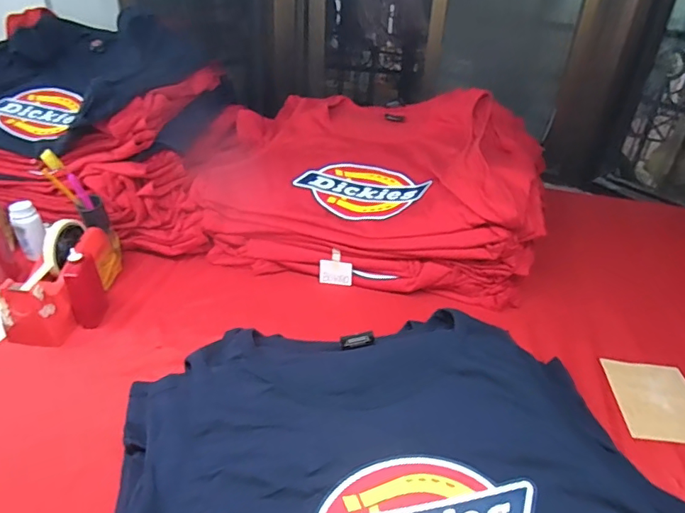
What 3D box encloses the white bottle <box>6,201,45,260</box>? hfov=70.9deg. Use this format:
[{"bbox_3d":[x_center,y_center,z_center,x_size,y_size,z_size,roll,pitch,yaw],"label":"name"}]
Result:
[{"bbox_3d":[-0.518,-0.043,0.795,0.041,0.089,0.037,-19,38,-33],"label":"white bottle"}]

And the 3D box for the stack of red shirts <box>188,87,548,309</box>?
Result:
[{"bbox_3d":[0.043,-0.138,0.880,0.565,0.219,0.361,9,31,8],"label":"stack of red shirts"}]

